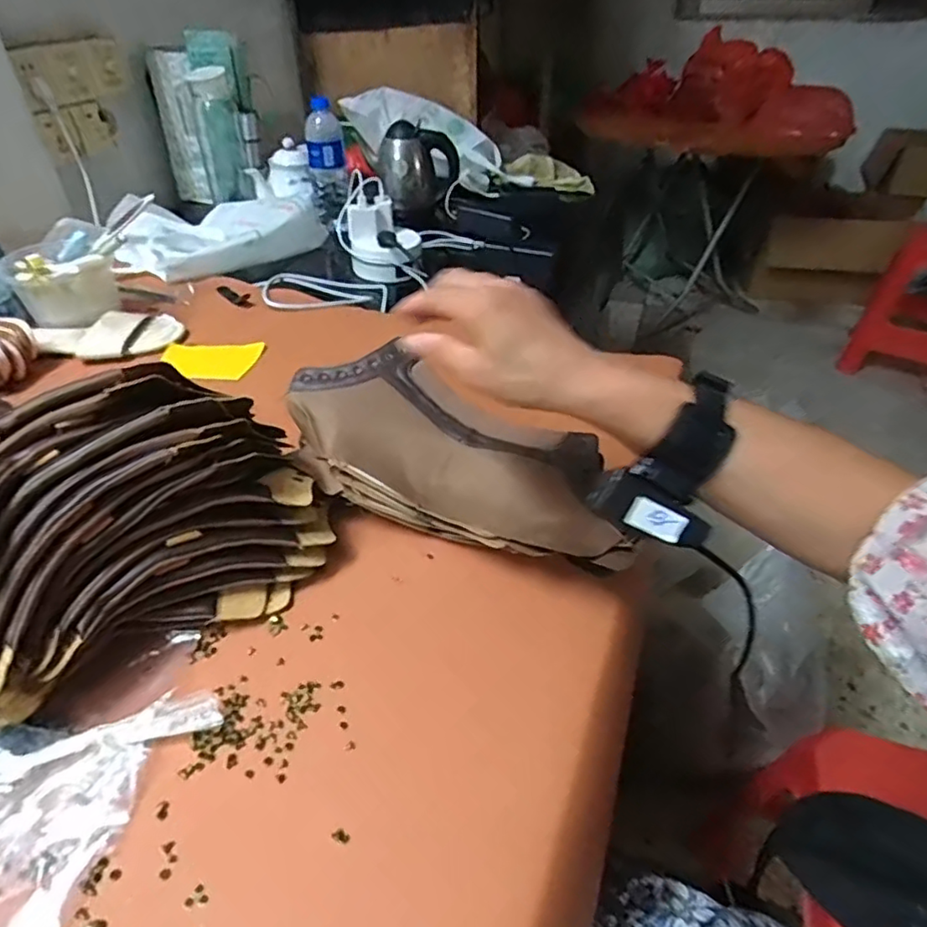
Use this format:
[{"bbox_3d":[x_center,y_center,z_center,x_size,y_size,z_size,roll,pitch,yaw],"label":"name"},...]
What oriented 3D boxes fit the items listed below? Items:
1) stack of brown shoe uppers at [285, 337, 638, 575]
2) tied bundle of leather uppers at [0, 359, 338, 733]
[{"bbox_3d":[-0.007,-0.004,0.522,0.313,0.071,0.139,24,45,20],"label":"stack of brown shoe uppers"},{"bbox_3d":[-0.255,0.051,0.417,0.318,0.158,0.129,-26,47,-29],"label":"tied bundle of leather uppers"}]

